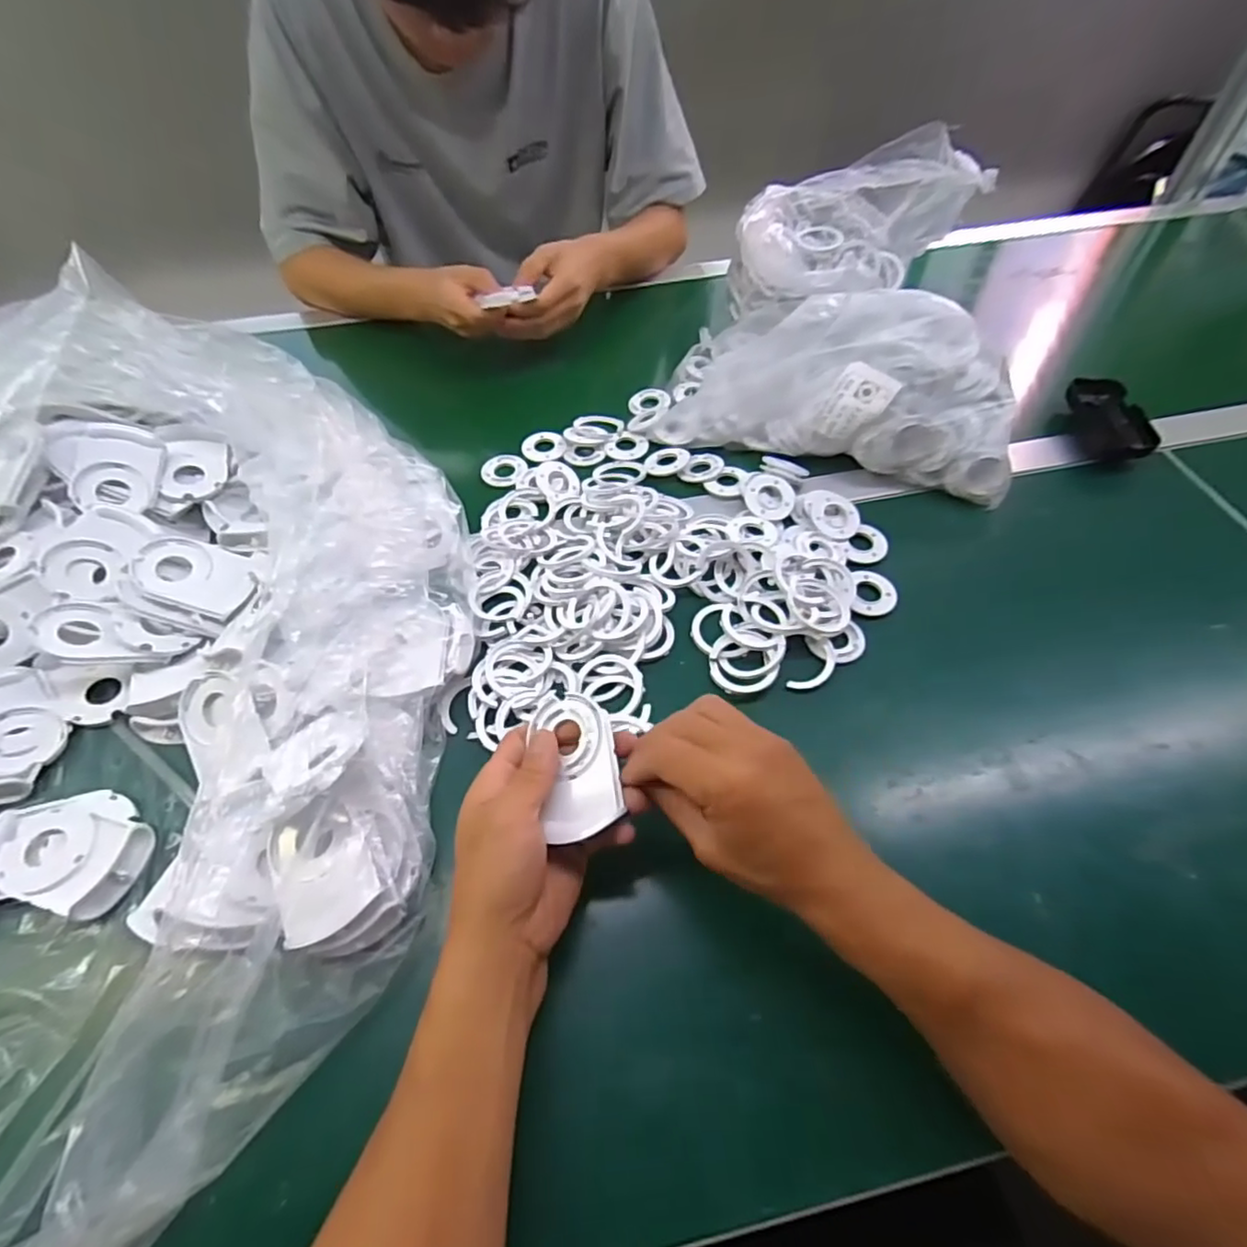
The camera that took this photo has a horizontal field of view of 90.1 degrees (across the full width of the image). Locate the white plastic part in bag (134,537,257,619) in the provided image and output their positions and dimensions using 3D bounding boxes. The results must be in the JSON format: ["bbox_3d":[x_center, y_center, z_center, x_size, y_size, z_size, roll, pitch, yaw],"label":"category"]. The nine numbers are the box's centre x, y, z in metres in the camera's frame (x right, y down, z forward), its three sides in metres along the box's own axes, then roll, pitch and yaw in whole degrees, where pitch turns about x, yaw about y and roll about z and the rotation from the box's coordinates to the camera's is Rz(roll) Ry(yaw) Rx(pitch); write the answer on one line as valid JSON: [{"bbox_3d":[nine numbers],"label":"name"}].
[{"bbox_3d":[-0.330,-0.038,0.481,0.082,0.011,0.053,22,63,-10],"label":"white plastic part in bag"}]

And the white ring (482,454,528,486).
[{"bbox_3d":[-0.119,-0.153,0.616,0.042,0.009,0.043,0,58,1],"label":"white ring"}]

